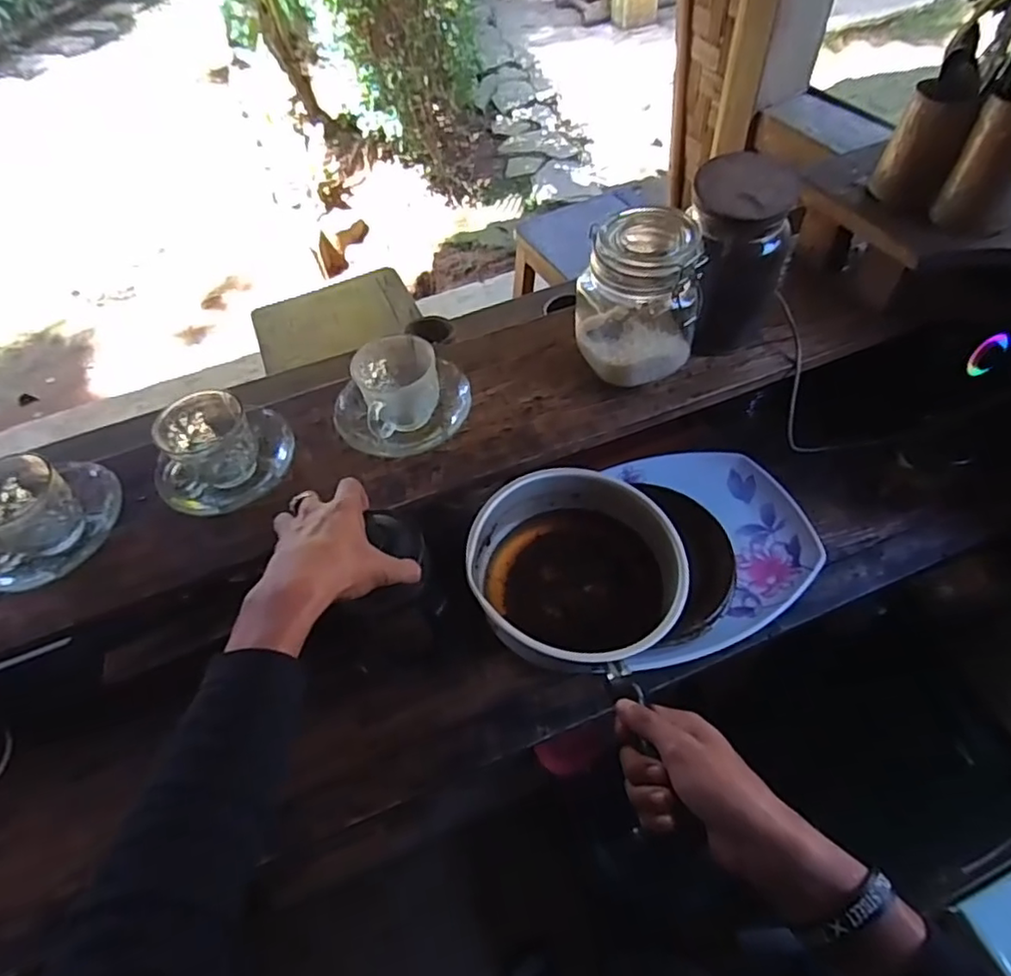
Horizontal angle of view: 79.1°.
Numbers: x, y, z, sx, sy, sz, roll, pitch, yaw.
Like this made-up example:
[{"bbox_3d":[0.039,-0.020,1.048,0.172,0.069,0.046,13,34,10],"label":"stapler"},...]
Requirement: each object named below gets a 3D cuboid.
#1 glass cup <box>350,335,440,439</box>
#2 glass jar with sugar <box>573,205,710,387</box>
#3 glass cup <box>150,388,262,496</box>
[{"bbox_3d":[-0.107,-0.103,0.620,0.079,0.068,0.077,-2,54,3],"label":"glass cup"},{"bbox_3d":[0.133,-0.188,0.605,0.105,0.132,0.099,-22,55,-11],"label":"glass jar with sugar"},{"bbox_3d":[-0.285,-0.043,0.594,0.081,0.061,0.082,-2,54,3],"label":"glass cup"}]

